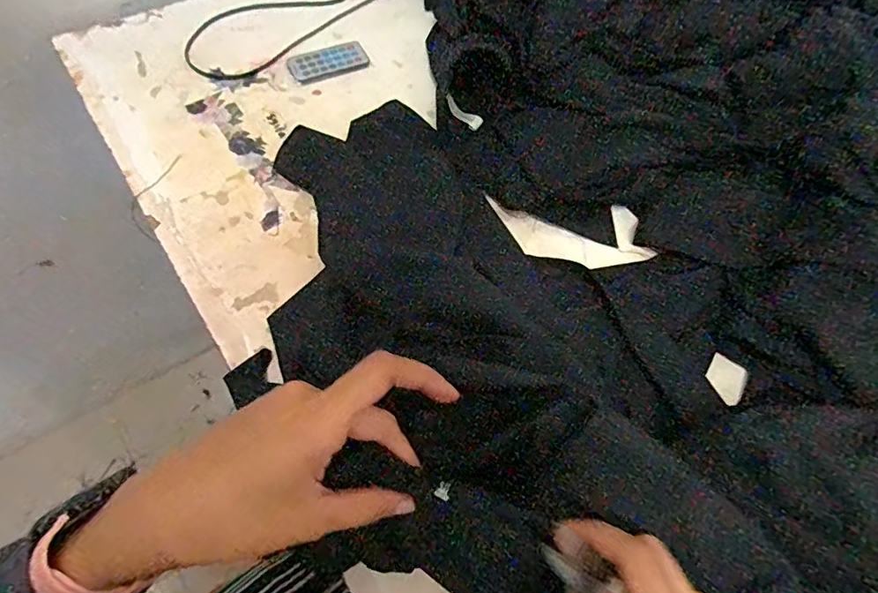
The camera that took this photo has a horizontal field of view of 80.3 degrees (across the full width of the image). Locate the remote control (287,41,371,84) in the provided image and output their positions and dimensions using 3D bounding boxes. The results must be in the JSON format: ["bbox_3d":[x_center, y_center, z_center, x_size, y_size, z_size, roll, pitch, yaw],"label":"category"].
[{"bbox_3d":[-0.120,-0.258,0.573,0.087,0.009,0.040,-23,66,-16],"label":"remote control"}]

